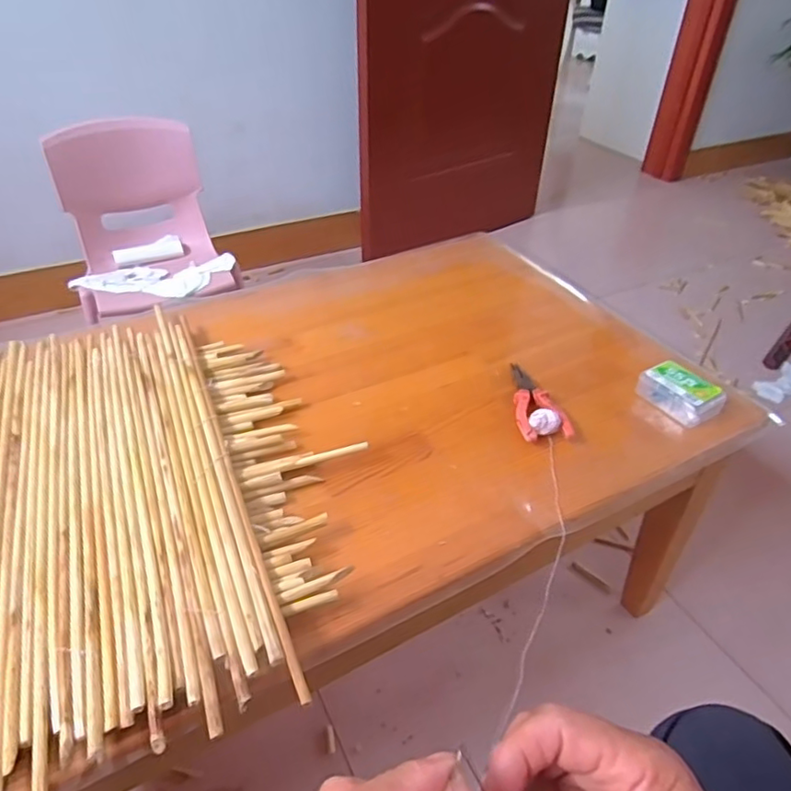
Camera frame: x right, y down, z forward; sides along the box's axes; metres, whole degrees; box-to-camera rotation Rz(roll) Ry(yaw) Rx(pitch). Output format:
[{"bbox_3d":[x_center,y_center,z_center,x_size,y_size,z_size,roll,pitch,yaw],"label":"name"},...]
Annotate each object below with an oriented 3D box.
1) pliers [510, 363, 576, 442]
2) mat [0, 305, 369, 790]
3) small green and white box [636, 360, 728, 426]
[{"bbox_3d":[0.170,0.006,0.726,0.060,0.022,0.142,-1,40,-3],"label":"pliers"},{"bbox_3d":[-0.348,0.108,0.574,0.535,0.031,0.545,-13,42,-17],"label":"mat"},{"bbox_3d":[0.349,-0.003,0.729,0.064,0.040,0.090,-19,44,-24],"label":"small green and white box"}]

